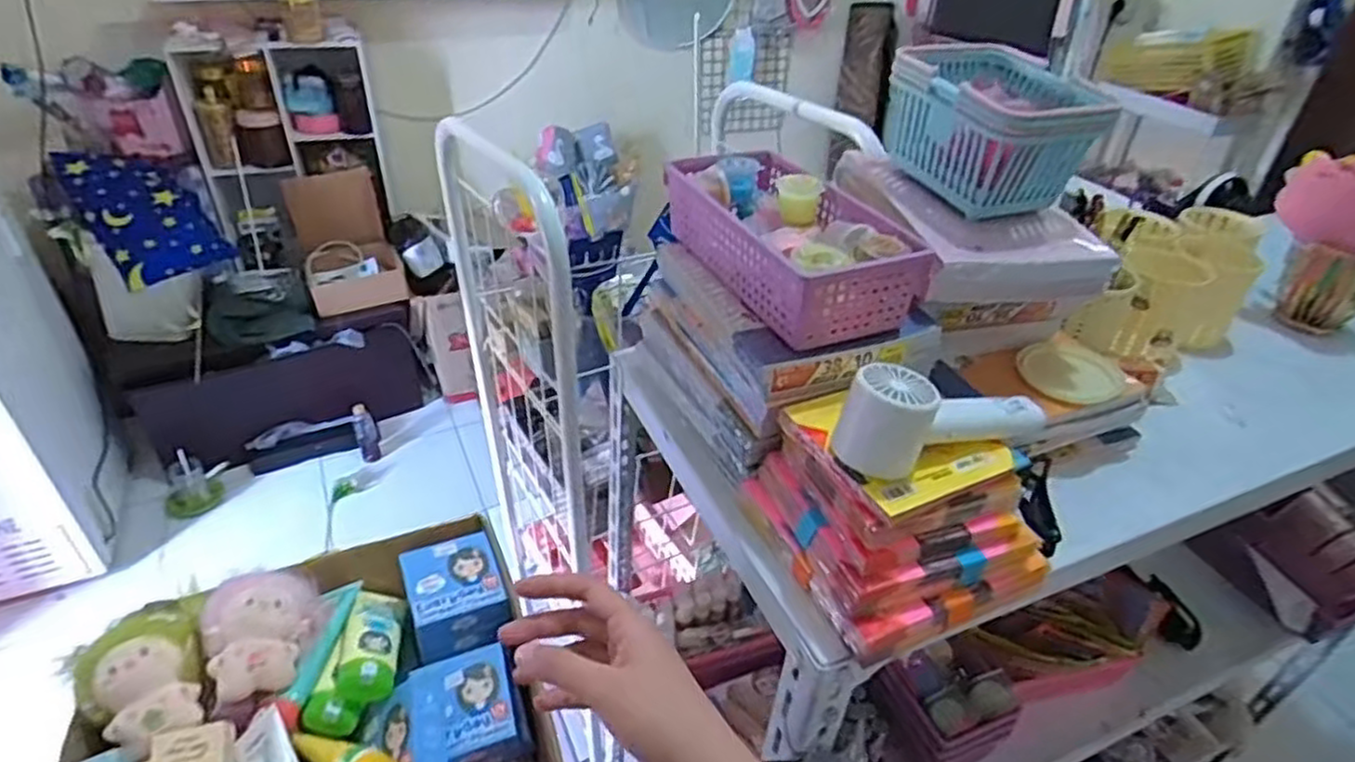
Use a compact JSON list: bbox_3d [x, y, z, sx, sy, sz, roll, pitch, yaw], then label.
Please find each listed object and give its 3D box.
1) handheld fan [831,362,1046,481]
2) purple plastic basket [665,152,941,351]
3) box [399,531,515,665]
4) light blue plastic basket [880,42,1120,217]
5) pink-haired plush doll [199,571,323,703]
[{"bbox_3d":[0.182,0.017,0.506,0.155,0.063,0.051,-15,39,-22],"label":"handheld fan"},{"bbox_3d":[0.091,-0.122,0.625,0.123,0.067,0.238,-14,38,-21],"label":"purple plastic basket"},{"bbox_3d":[-0.213,0.205,0.711,0.087,0.056,0.099,-14,38,-21],"label":"box"},{"bbox_3d":[0.273,-0.214,0.640,0.130,0.098,0.158,-12,38,-20],"label":"light blue plastic basket"},{"bbox_3d":[-0.350,0.209,0.626,0.091,0.050,0.100,-19,41,-27],"label":"pink-haired plush doll"}]

